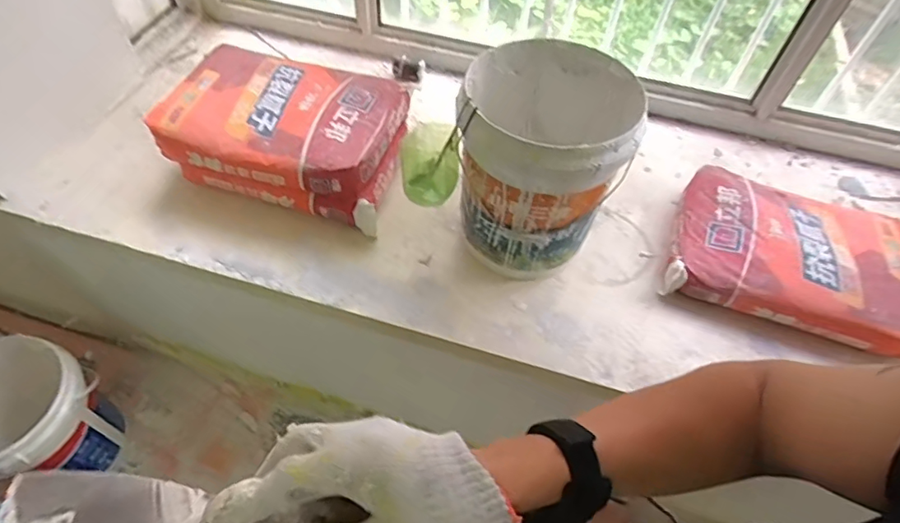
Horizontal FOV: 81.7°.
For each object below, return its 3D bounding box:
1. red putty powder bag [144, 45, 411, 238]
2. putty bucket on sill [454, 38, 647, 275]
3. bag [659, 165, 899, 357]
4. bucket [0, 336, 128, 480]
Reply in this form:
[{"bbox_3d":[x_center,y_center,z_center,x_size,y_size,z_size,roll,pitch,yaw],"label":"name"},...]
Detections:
[{"bbox_3d":[-0.340,-0.286,1.128,0.476,0.139,0.328,14,54,7],"label":"red putty powder bag"},{"bbox_3d":[0.160,-0.179,0.960,0.283,0.323,0.291,2,54,-2],"label":"putty bucket on sill"},{"bbox_3d":[0.707,-0.020,1.067,0.480,0.096,0.349,17,55,9],"label":"bag"},{"bbox_3d":[-0.998,0.368,1.231,0.304,0.353,0.277,16,55,8],"label":"bucket"}]

